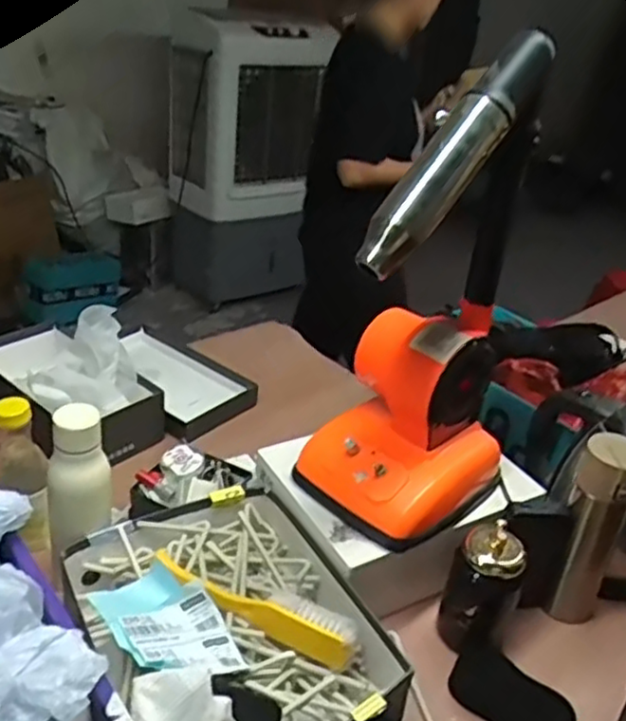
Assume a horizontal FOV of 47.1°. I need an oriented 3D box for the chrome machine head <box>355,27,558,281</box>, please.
[{"bbox_3d":[0.129,-0.186,0.646,0.046,0.045,0.267,33,85,38],"label":"chrome machine head"}]

